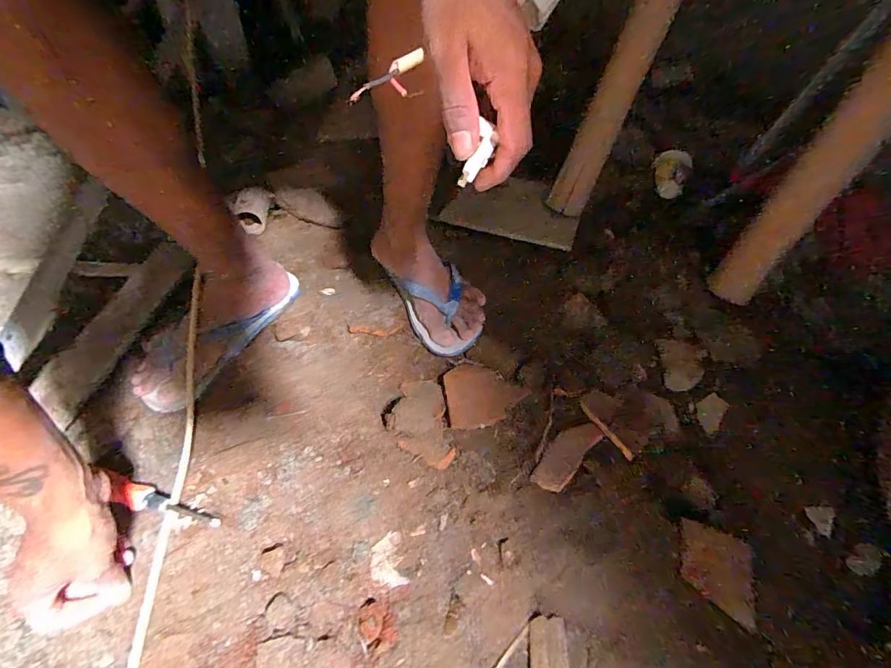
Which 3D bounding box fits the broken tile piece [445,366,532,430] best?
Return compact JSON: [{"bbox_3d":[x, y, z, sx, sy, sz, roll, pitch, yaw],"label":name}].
[{"bbox_3d":[0.052,0.075,0.531,0.103,0.008,0.084,-4,51,-7],"label":"broken tile piece"}]

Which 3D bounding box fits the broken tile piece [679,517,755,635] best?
[{"bbox_3d":[0.265,0.233,0.412,0.059,0.015,0.077,18,52,11],"label":"broken tile piece"}]

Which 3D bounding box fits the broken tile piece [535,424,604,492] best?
[{"bbox_3d":[0.142,0.140,0.492,0.038,0.014,0.098,38,58,24],"label":"broken tile piece"}]

